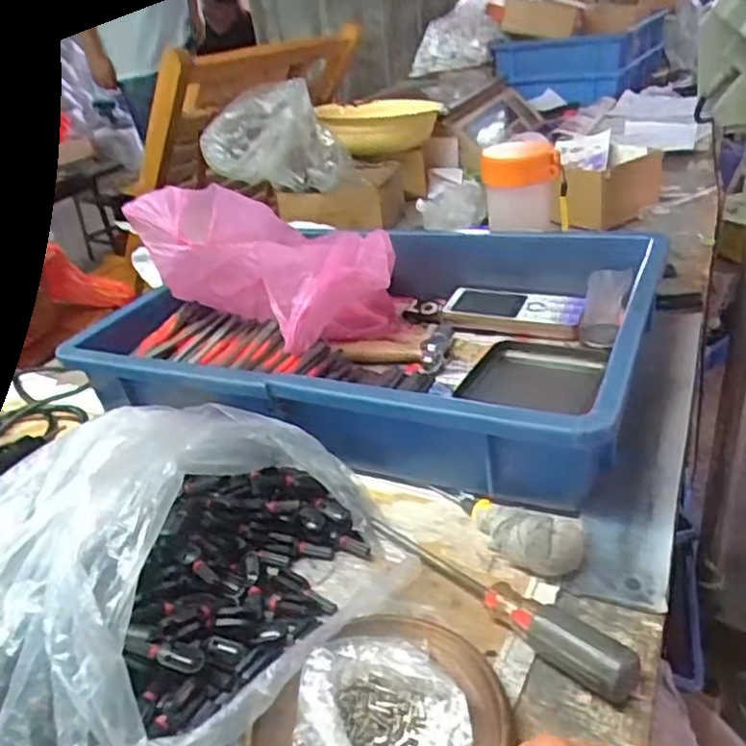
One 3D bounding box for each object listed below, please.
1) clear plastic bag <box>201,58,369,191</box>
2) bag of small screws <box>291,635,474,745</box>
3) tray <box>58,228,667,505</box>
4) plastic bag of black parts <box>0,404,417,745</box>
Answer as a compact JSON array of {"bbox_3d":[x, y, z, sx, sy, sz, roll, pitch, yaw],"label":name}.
[{"bbox_3d":[-0.117,-0.295,0.872,0.191,0.112,0.091,-6,31,2],"label":"clear plastic bag"},{"bbox_3d":[0.002,0.151,0.299,0.078,0.039,0.076,-9,30,-1],"label":"bag of small screws"},{"bbox_3d":[0.007,-0.038,0.565,0.404,0.082,0.286,7,33,26],"label":"tray"},{"bbox_3d":[-0.118,0.102,0.365,0.188,0.088,0.228,15,37,35],"label":"plastic bag of black parts"}]

